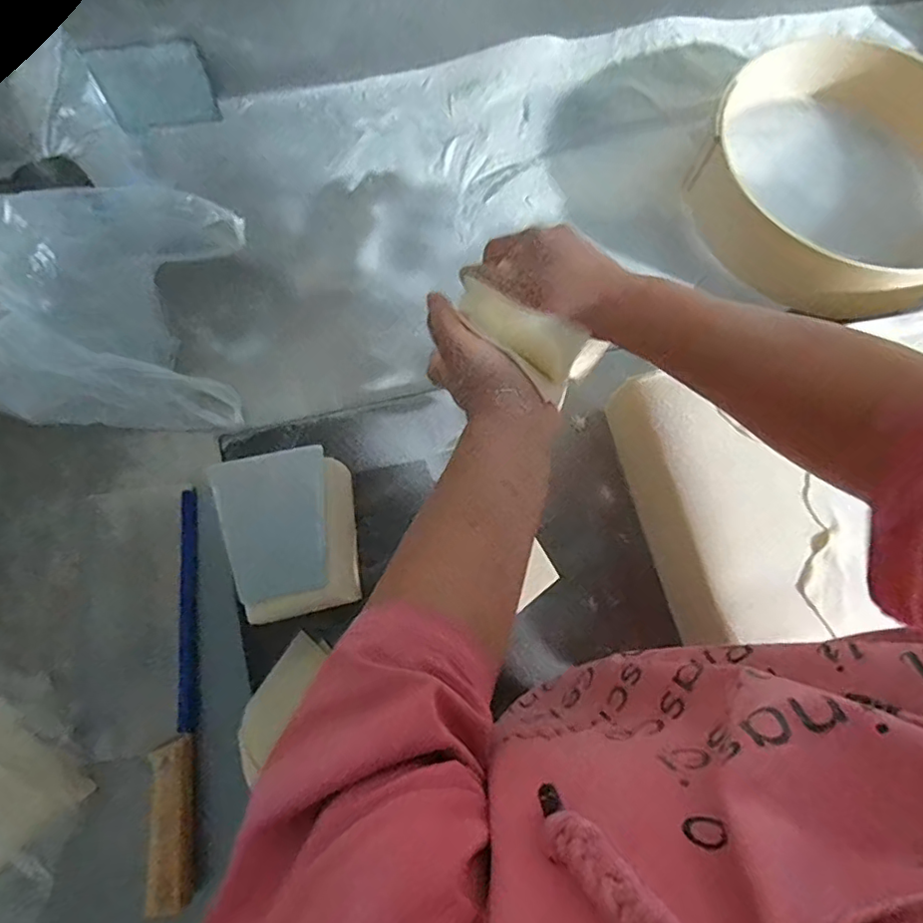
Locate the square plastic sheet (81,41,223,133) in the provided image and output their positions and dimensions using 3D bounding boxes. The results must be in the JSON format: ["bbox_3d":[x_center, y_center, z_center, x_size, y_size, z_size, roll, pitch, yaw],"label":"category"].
[{"bbox_3d":[-0.305,-0.375,0.574,0.102,0.072,0.006,-15,58,-12],"label":"square plastic sheet"}]

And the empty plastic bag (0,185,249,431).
[{"bbox_3d":[-0.320,-0.141,0.515,0.230,0.066,0.216,-1,77,-5],"label":"empty plastic bag"}]

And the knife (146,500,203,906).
[{"bbox_3d":[-0.229,0.179,0.462,0.028,0.019,0.313,-3,77,-5],"label":"knife"}]

